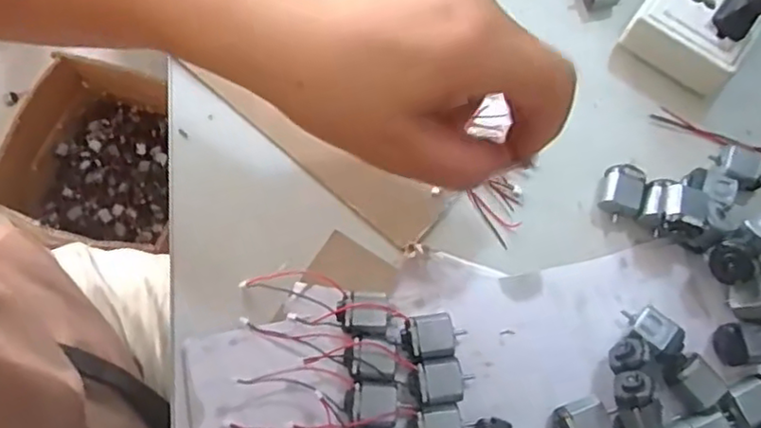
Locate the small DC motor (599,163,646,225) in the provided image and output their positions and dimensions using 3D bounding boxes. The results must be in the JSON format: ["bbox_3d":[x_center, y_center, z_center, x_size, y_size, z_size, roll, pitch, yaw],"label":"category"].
[{"bbox_3d":[0.117,-0.010,0.313,0.018,0.014,0.025,17,76,4],"label":"small DC motor"}]

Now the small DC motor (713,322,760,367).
[{"bbox_3d":[0.165,0.059,0.291,0.024,0.016,0.018,-4,75,-1],"label":"small DC motor"}]

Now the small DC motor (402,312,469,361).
[{"bbox_3d":[0.024,0.056,0.289,0.026,0.016,0.019,-10,75,-3],"label":"small DC motor"}]

